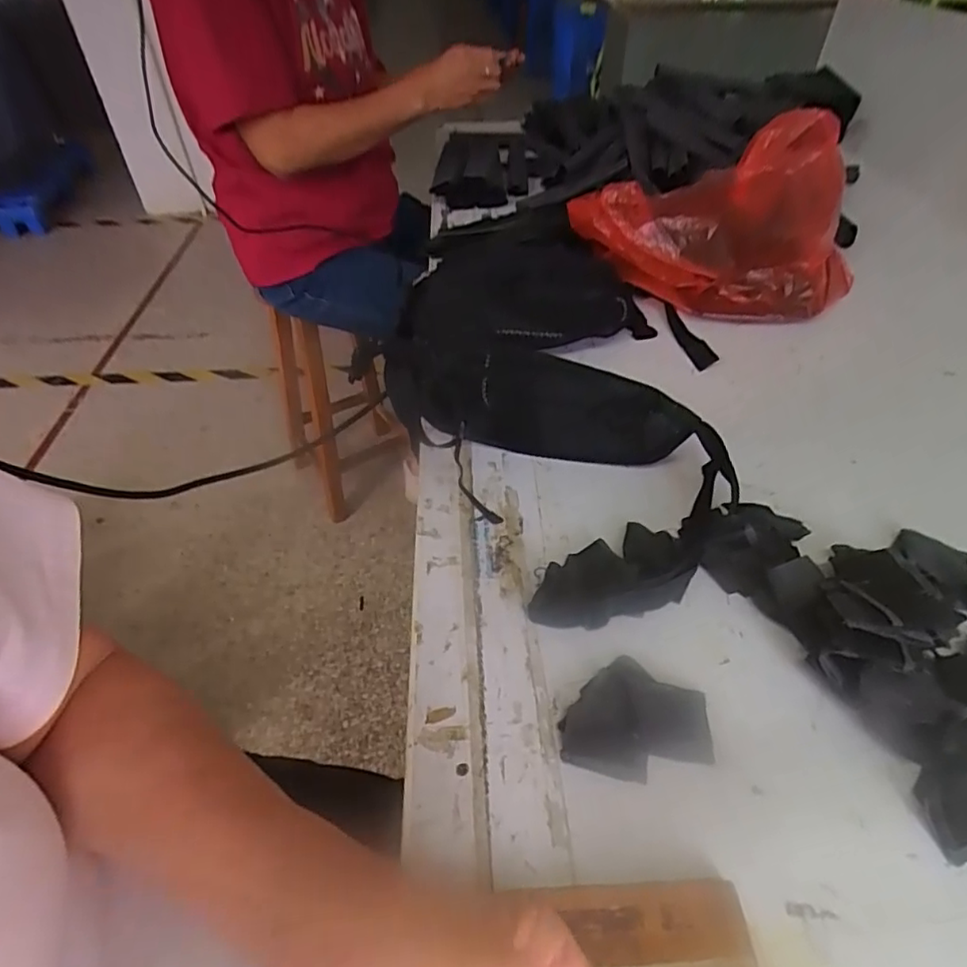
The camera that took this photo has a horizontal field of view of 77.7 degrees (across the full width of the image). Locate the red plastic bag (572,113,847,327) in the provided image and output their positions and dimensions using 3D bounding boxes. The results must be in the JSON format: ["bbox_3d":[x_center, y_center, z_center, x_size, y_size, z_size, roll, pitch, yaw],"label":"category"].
[{"bbox_3d":[0.292,-0.317,0.726,0.349,0.216,0.087,2,45,4],"label":"red plastic bag"}]

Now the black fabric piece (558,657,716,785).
[{"bbox_3d":[0.103,0.159,0.402,0.092,0.004,0.080,11,46,13],"label":"black fabric piece"}]

